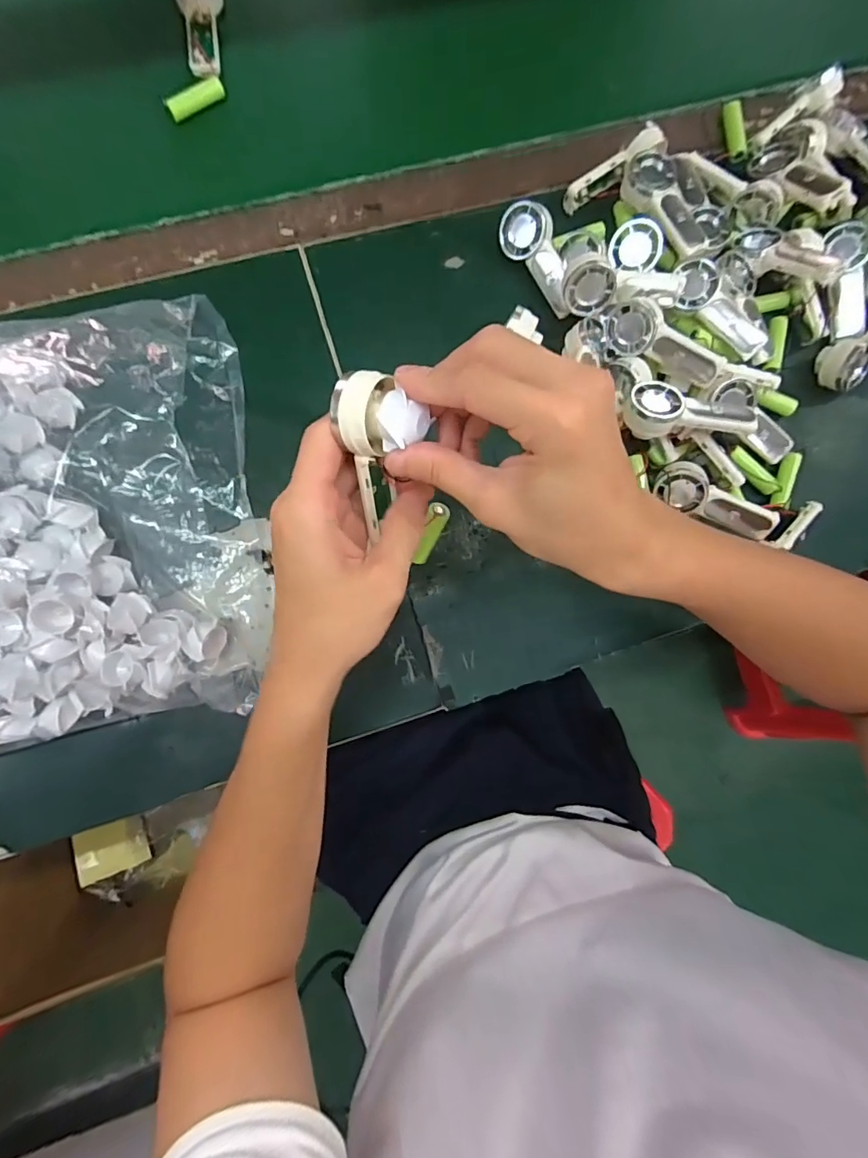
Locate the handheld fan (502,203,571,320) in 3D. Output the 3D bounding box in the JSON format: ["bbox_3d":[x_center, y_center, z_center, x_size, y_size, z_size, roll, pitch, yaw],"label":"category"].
[{"bbox_3d":[0.092,-0.269,0.420,0.036,0.027,0.093,-39,90,-8],"label":"handheld fan"}]

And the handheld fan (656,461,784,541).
[{"bbox_3d":[0.222,-0.062,0.400,0.091,0.026,0.032,30,121,-1],"label":"handheld fan"}]

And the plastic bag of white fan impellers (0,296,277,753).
[{"bbox_3d":[-0.317,-0.028,0.336,0.377,0.084,0.304,-12,86,-7],"label":"plastic bag of white fan impellers"}]

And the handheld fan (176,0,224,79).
[{"bbox_3d":[-0.201,-0.477,0.430,0.036,0.031,0.092,-4,99,-6],"label":"handheld fan"}]

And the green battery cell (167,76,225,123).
[{"bbox_3d":[-0.202,-0.409,0.427,0.050,0.013,0.011,-35,89,-7],"label":"green battery cell"}]

